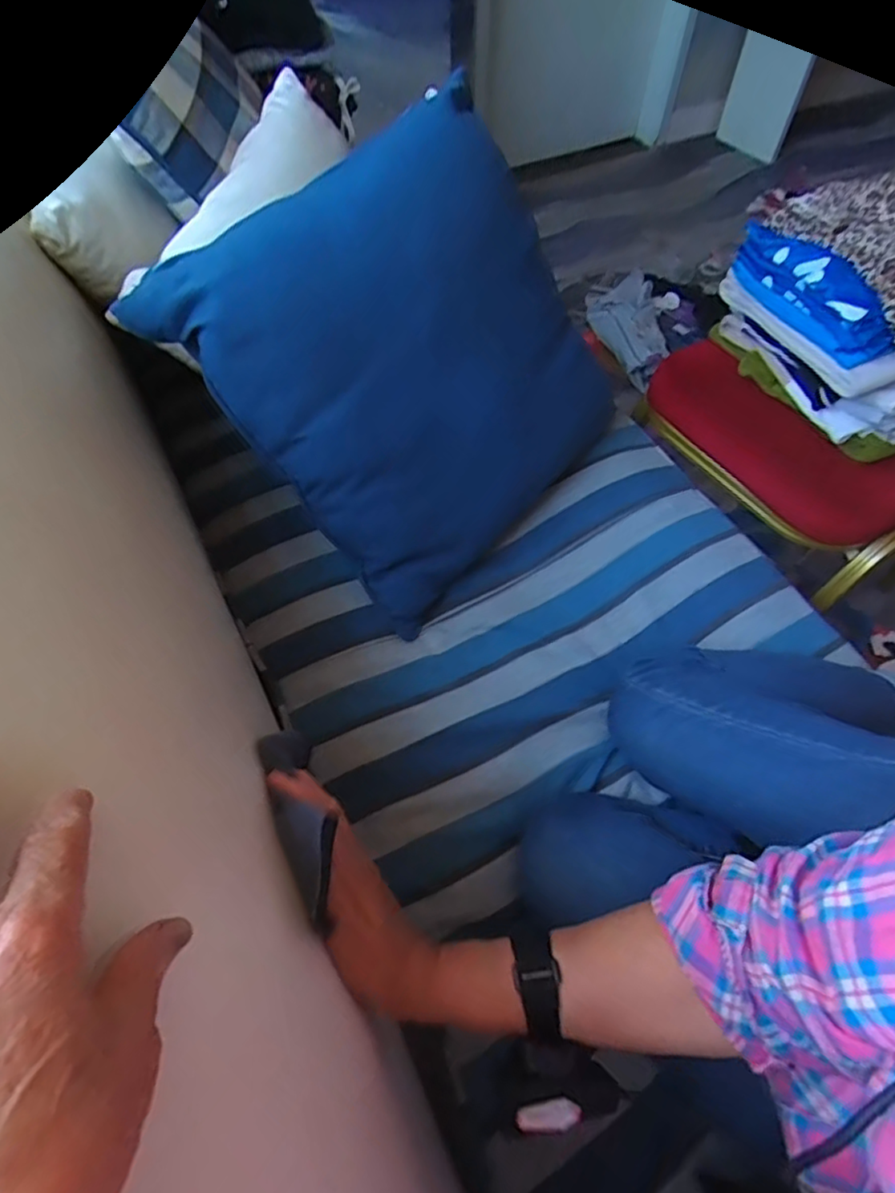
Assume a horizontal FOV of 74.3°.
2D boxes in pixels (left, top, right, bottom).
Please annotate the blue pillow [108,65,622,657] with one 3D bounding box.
[{"bbox_3d":[-0.013,-0.273,0.687,0.478,0.442,0.105,-46,32,-18],"label":"blue pillow"}]

